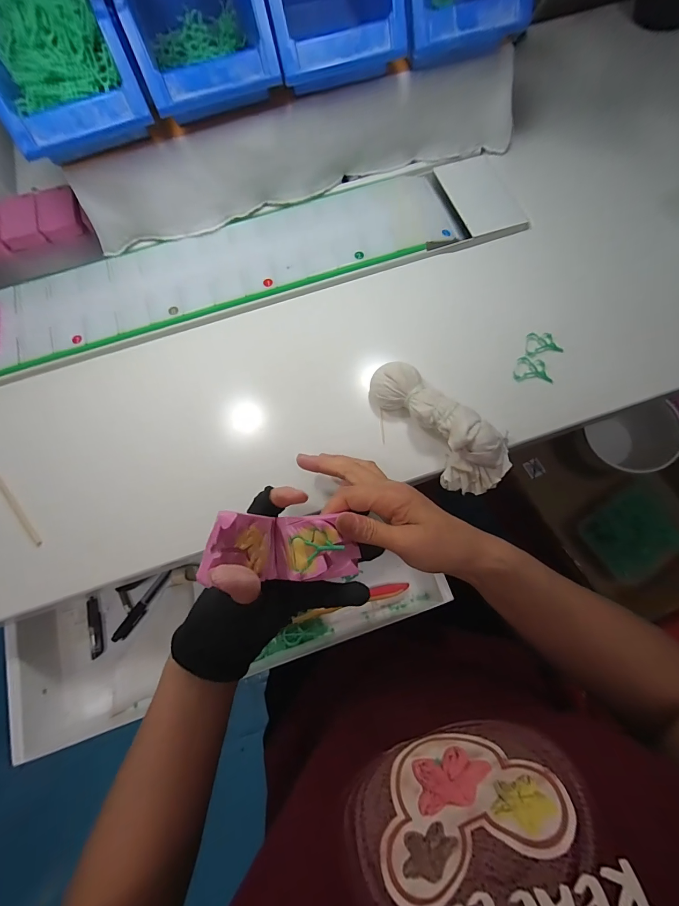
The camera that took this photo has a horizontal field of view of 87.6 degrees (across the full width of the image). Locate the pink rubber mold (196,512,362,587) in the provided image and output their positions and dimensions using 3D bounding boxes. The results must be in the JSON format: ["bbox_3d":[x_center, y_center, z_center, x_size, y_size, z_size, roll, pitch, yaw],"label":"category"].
[{"bbox_3d":[-0.041,0.066,0.252,0.111,0.042,0.046,17,69,-35],"label":"pink rubber mold"}]

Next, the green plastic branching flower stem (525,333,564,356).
[{"bbox_3d":[0.225,-0.121,0.394,0.036,0.009,0.028,-5,73,0],"label":"green plastic branching flower stem"}]

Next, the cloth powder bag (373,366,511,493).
[{"bbox_3d":[0.094,-0.028,0.347,0.061,0.052,0.157,-44,77,-12],"label":"cloth powder bag"}]

